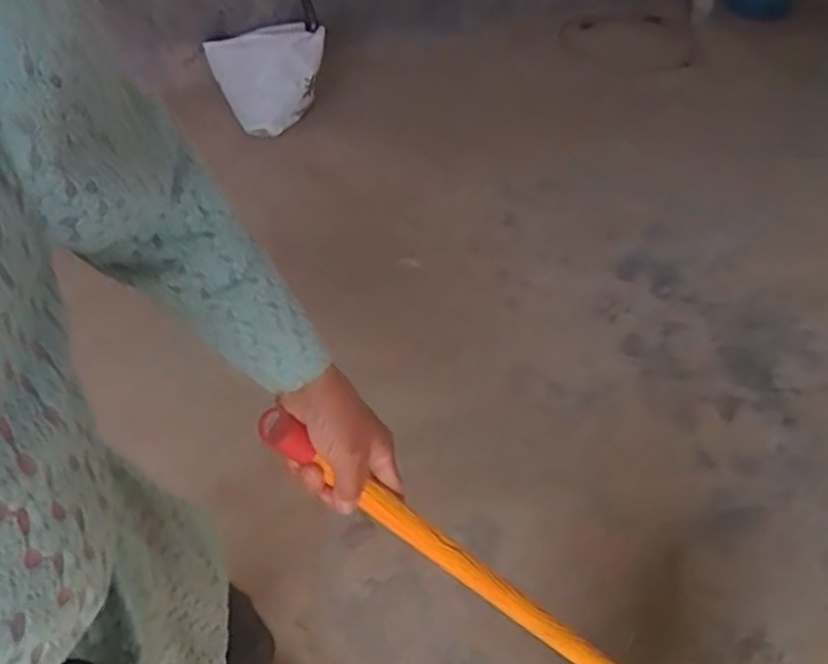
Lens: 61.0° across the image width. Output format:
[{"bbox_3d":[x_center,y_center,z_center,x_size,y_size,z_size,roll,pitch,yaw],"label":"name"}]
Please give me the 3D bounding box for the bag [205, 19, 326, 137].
[{"bbox_3d":[-0.368,-0.651,1.818,0.298,0.256,0.043,-10,8,13],"label":"bag"}]

